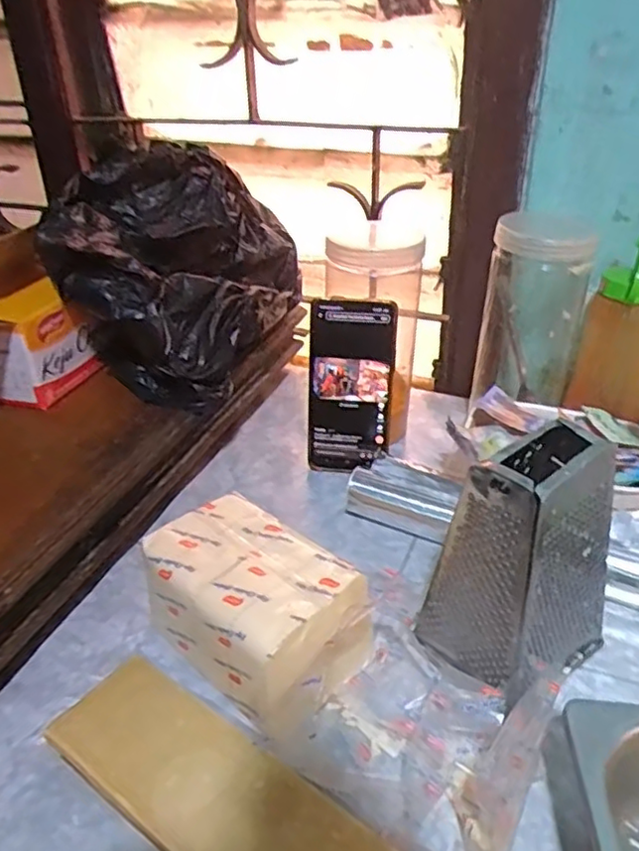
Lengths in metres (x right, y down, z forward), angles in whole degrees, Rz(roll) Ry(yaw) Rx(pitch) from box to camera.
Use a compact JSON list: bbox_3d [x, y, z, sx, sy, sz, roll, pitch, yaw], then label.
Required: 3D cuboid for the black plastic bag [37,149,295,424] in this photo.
[{"bbox_3d":[-0.133,-0.156,0.630,0.194,0.179,0.255,1,32,4],"label":"black plastic bag"}]

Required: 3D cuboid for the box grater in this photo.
[{"bbox_3d":[0.133,0.084,0.404,0.100,0.160,0.076,-22,37,-28],"label":"box grater"}]

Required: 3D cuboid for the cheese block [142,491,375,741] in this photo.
[{"bbox_3d":[-0.045,0.122,0.430,0.144,0.075,0.100,26,42,36],"label":"cheese block"}]

